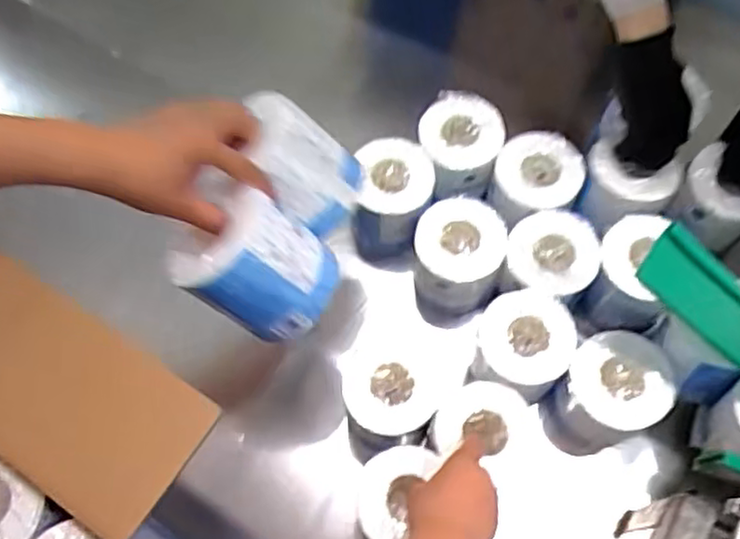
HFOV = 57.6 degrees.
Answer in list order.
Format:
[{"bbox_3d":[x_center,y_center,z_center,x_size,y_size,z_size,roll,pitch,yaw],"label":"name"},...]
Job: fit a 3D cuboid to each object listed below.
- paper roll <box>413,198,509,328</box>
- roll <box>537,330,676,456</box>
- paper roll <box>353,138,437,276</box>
[{"bbox_3d":[0.099,-0.007,0.772,0.092,0.128,0.101,-1,66,2],"label":"paper roll"},{"bbox_3d":[0.241,0.132,0.703,0.100,0.130,0.093,-1,66,2],"label":"roll"},{"bbox_3d":[0.027,-0.073,0.794,0.088,0.118,0.114,2,66,3],"label":"paper roll"}]

